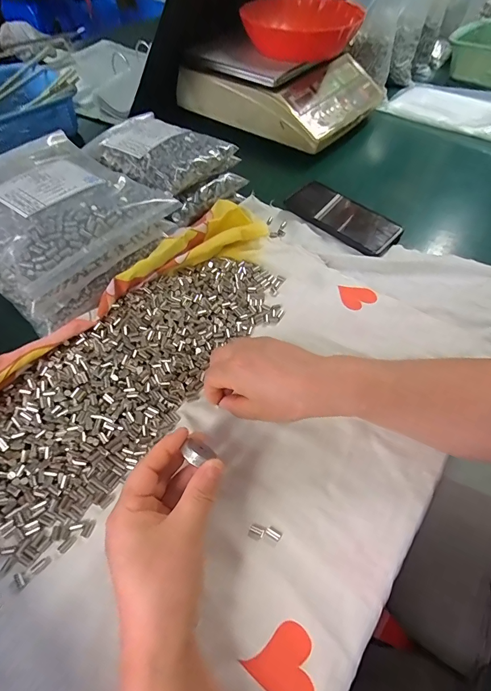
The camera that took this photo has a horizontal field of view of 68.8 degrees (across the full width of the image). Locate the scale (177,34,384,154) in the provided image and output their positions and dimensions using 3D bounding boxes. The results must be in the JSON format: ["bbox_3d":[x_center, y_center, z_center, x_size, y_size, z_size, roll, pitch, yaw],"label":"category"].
[{"bbox_3d":[0.075,-0.519,0.711,0.325,0.102,0.282,32,61,21],"label":"scale"}]

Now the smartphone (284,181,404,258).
[{"bbox_3d":[0.138,-0.188,0.518,0.077,0.011,0.168,-38,63,-23],"label":"smartphone"}]

